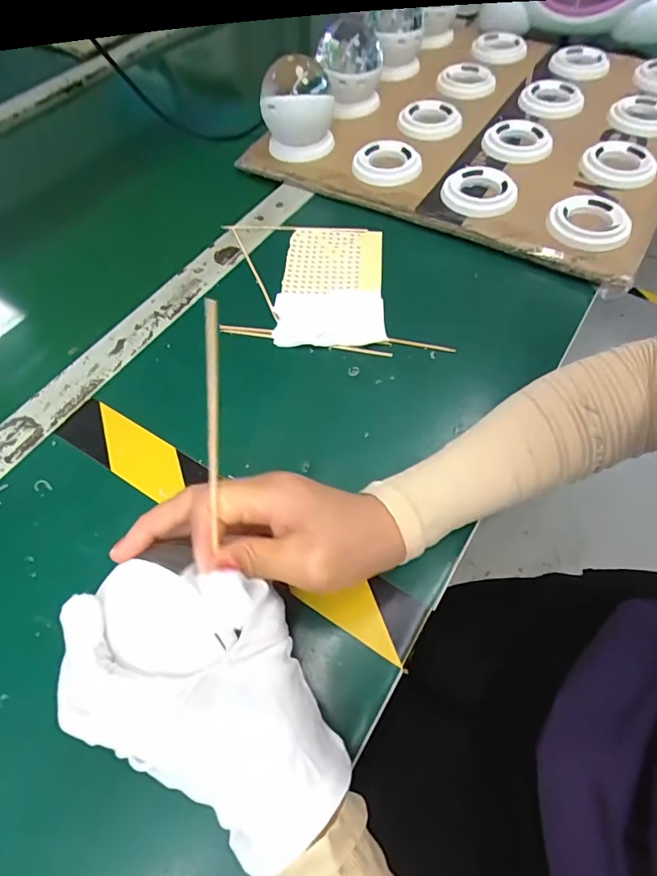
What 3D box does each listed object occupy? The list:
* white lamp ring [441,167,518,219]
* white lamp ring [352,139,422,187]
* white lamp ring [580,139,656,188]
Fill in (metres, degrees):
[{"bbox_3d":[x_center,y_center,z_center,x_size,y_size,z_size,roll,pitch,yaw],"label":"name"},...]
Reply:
[{"bbox_3d":[0.145,-0.240,0.461,0.064,0.021,0.063,-2,59,3],"label":"white lamp ring"},{"bbox_3d":[0.061,-0.292,0.503,0.068,0.012,0.068,-2,59,3],"label":"white lamp ring"},{"bbox_3d":[0.298,-0.283,0.484,0.069,0.013,0.074,-2,59,3],"label":"white lamp ring"}]

